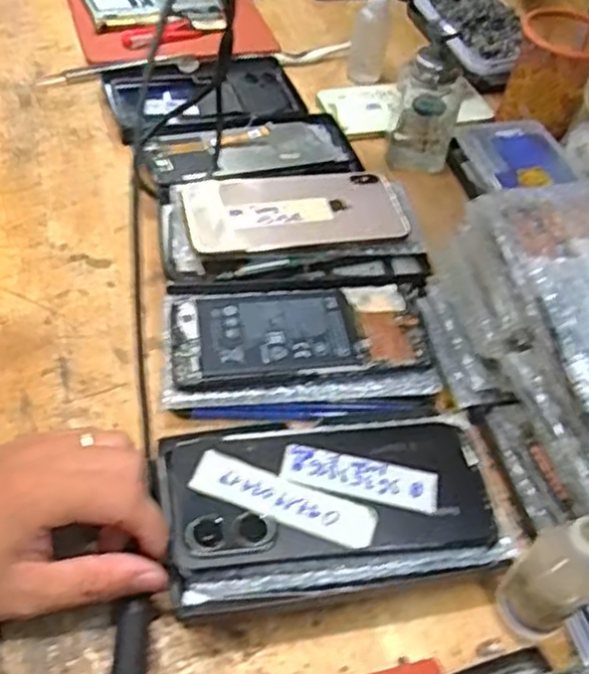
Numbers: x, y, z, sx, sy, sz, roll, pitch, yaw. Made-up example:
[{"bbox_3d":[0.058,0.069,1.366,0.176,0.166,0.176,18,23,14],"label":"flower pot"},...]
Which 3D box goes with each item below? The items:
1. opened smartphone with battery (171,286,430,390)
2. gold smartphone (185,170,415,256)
[{"bbox_3d":[0.002,-0.002,0.463,0.156,0.014,0.071,-2,50,-9],"label":"opened smartphone with battery"},{"bbox_3d":[0.000,-0.093,0.518,0.155,0.007,0.078,-7,53,-11],"label":"gold smartphone"}]

